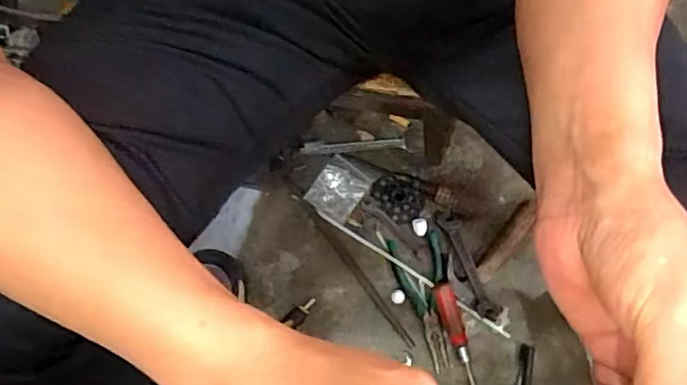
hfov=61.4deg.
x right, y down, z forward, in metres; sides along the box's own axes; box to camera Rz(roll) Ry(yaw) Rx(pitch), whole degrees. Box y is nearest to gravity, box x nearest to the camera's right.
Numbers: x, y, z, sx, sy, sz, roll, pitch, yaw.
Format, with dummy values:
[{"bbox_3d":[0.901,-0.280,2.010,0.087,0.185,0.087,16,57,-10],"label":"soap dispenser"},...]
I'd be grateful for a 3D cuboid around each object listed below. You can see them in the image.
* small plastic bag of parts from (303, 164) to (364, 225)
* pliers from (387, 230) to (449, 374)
[{"bbox_3d":[-0.013,0.001,0.832,0.069,0.009,0.066,32,79,7],"label":"small plastic bag of parts"},{"bbox_3d":[0.117,0.147,0.794,0.069,0.016,0.180,-14,77,-3],"label":"pliers"}]

